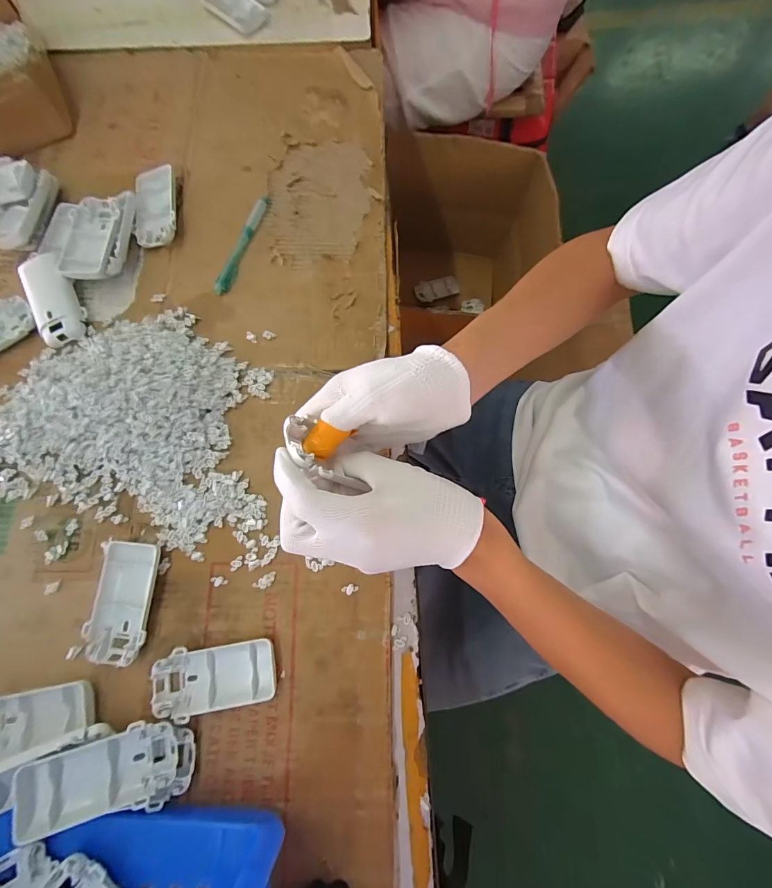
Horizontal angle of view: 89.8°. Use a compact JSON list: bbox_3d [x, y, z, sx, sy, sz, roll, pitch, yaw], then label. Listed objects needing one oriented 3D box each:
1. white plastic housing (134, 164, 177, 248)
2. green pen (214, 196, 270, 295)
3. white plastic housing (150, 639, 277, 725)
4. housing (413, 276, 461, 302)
[{"bbox_3d":[-0.258,-0.264,0.433,0.048,0.020,0.094,-11,77,-3],"label":"white plastic housing"},{"bbox_3d":[-0.156,-0.220,0.426,0.015,0.010,0.130,18,77,4],"label":"green pen"},{"bbox_3d":[-0.139,0.189,0.315,0.093,0.016,0.050,-12,77,-3],"label":"white plastic housing"},{"bbox_3d":[0.114,-0.346,0.866,0.100,0.014,0.050,-21,75,-4],"label":"housing"}]

